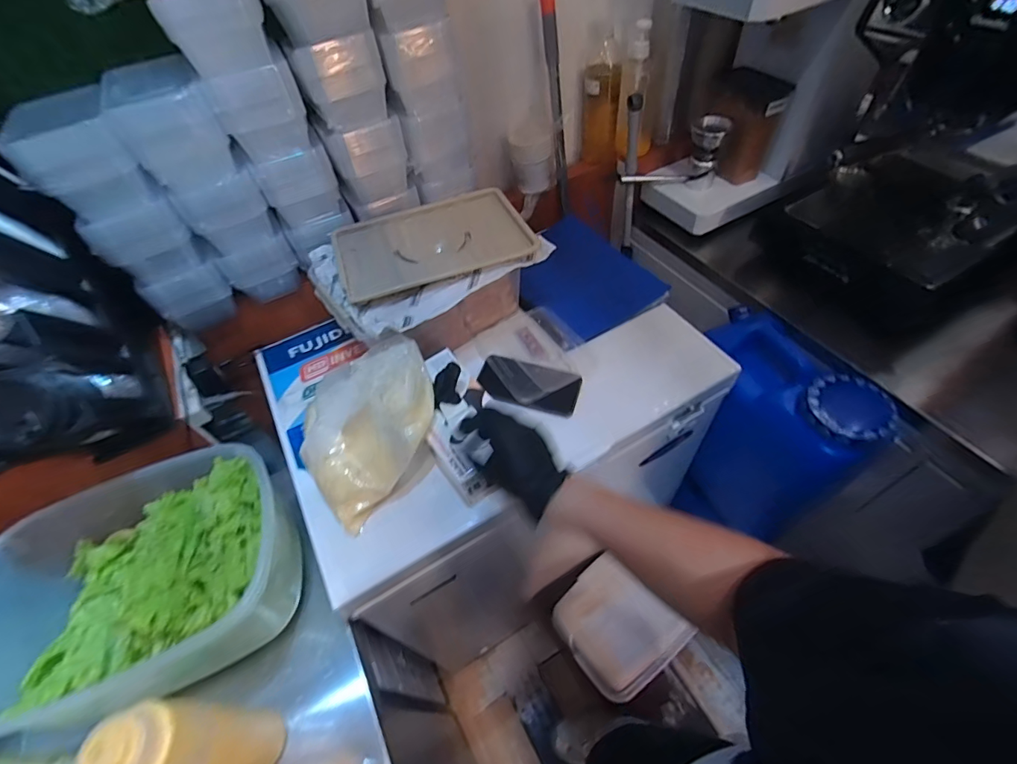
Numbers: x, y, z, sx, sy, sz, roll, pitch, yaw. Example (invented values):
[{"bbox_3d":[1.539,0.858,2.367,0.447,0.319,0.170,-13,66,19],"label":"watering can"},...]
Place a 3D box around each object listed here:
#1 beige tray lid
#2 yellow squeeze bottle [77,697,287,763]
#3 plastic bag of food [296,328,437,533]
[{"bbox_3d":[-0.129,-0.240,0.751,0.302,0.015,0.203,-18,53,-9],"label":"beige tray lid"},{"bbox_3d":[-0.305,0.356,0.443,0.055,0.236,0.068,-8,52,-1],"label":"yellow squeeze bottle"},{"bbox_3d":[-0.208,0.052,0.655,0.218,0.127,0.191,-39,58,-22],"label":"plastic bag of food"}]

